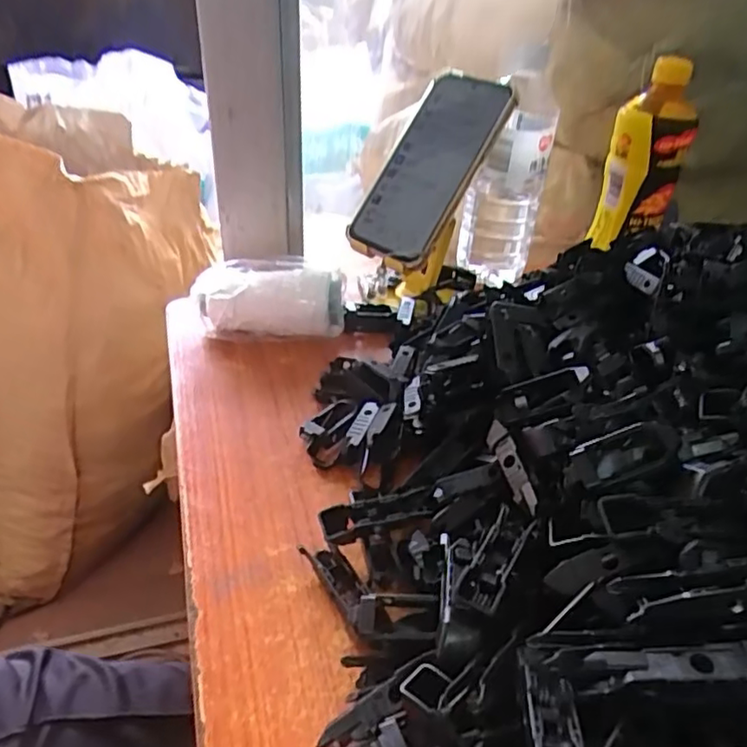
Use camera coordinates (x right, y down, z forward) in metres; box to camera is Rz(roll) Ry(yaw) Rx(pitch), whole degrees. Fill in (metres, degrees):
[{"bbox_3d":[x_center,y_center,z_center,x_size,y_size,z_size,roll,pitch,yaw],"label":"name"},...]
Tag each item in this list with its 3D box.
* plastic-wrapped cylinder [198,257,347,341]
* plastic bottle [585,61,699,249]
[{"bbox_3d":[-0.084,-0.059,0.511,0.118,0.056,0.053,4,37,1],"label":"plastic-wrapped cylinder"},{"bbox_3d":[0.253,-0.202,0.577,0.064,0.159,0.062,13,38,13],"label":"plastic bottle"}]

